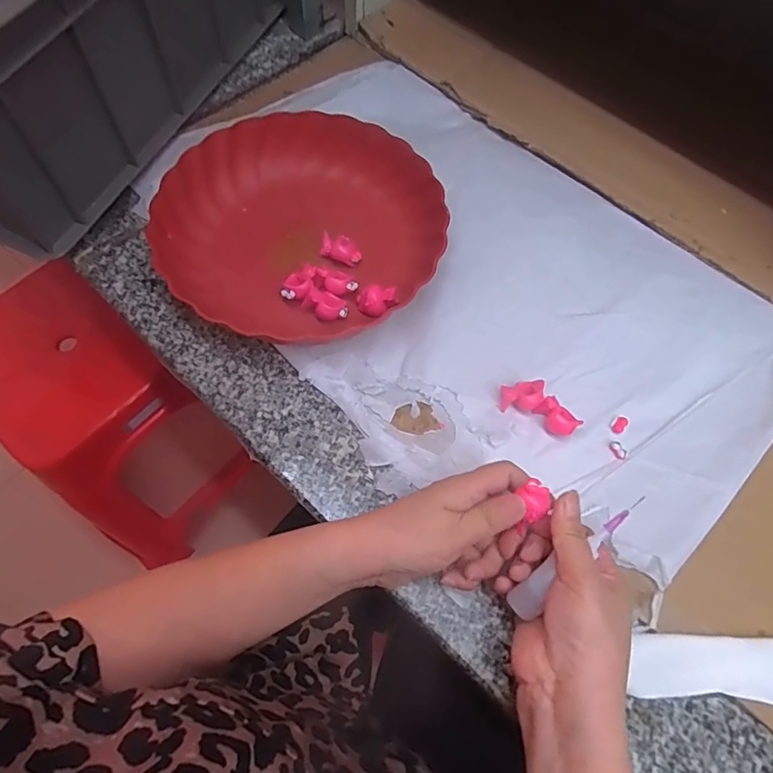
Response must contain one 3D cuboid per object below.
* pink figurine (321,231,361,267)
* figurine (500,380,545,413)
[{"bbox_3d":[-0.041,-0.121,0.453,0.037,0.013,0.020,21,68,6],"label":"pink figurine"},{"bbox_3d":[0.106,0.007,0.404,0.032,0.018,0.026,15,67,4],"label":"figurine"}]

